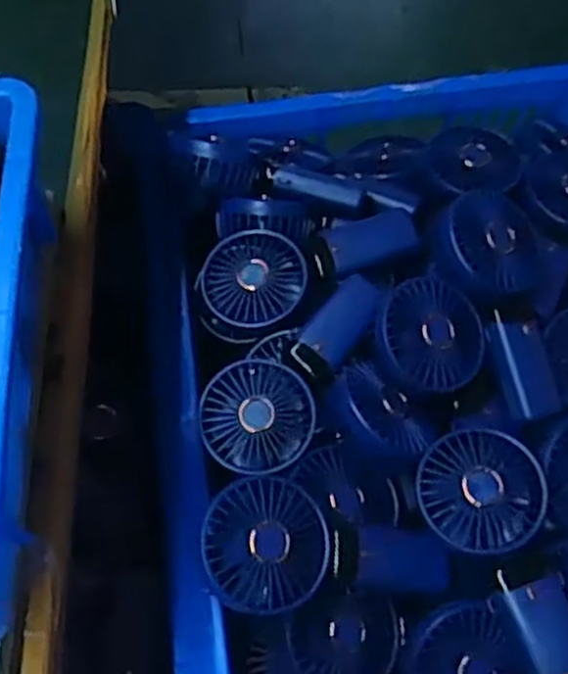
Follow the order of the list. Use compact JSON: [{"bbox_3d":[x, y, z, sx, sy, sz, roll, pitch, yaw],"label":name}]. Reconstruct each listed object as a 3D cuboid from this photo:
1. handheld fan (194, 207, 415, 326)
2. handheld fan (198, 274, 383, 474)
[{"bbox_3d":[0.027,-0.062,0.671,0.191,0.045,0.093,-18,62,-8],"label":"handheld fan"},{"bbox_3d":[0.008,0.024,0.602,0.080,0.039,0.174,33,67,18],"label":"handheld fan"}]

